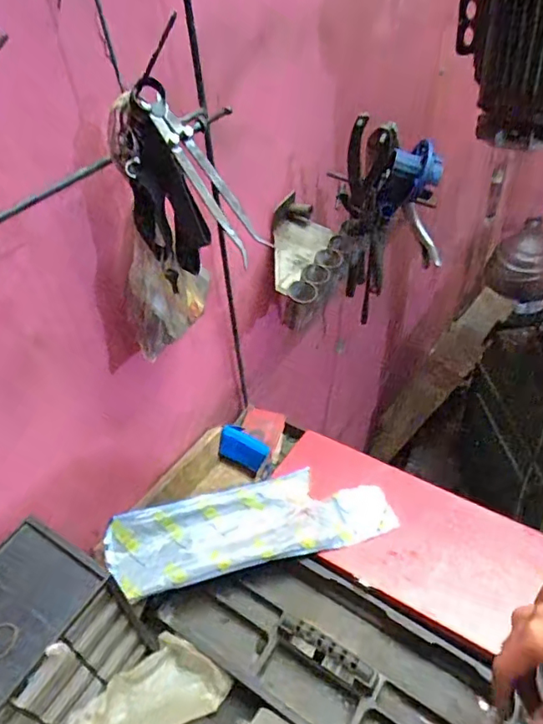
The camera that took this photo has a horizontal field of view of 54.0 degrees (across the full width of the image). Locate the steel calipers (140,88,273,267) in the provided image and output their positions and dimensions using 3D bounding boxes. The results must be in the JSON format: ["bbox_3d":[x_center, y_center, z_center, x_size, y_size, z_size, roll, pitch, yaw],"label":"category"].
[{"bbox_3d":[-0.054,-0.164,0.467,0.029,0.158,0.032,-16,24,52],"label":"steel calipers"}]

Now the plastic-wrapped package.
[{"bbox_3d":[-0.022,0.210,0.698,0.364,0.018,0.111,-9,51,-17],"label":"plastic-wrapped package"}]

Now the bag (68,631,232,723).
[{"bbox_3d":[-0.133,0.360,0.550,0.097,0.058,0.183,22,13,28],"label":"bag"}]

